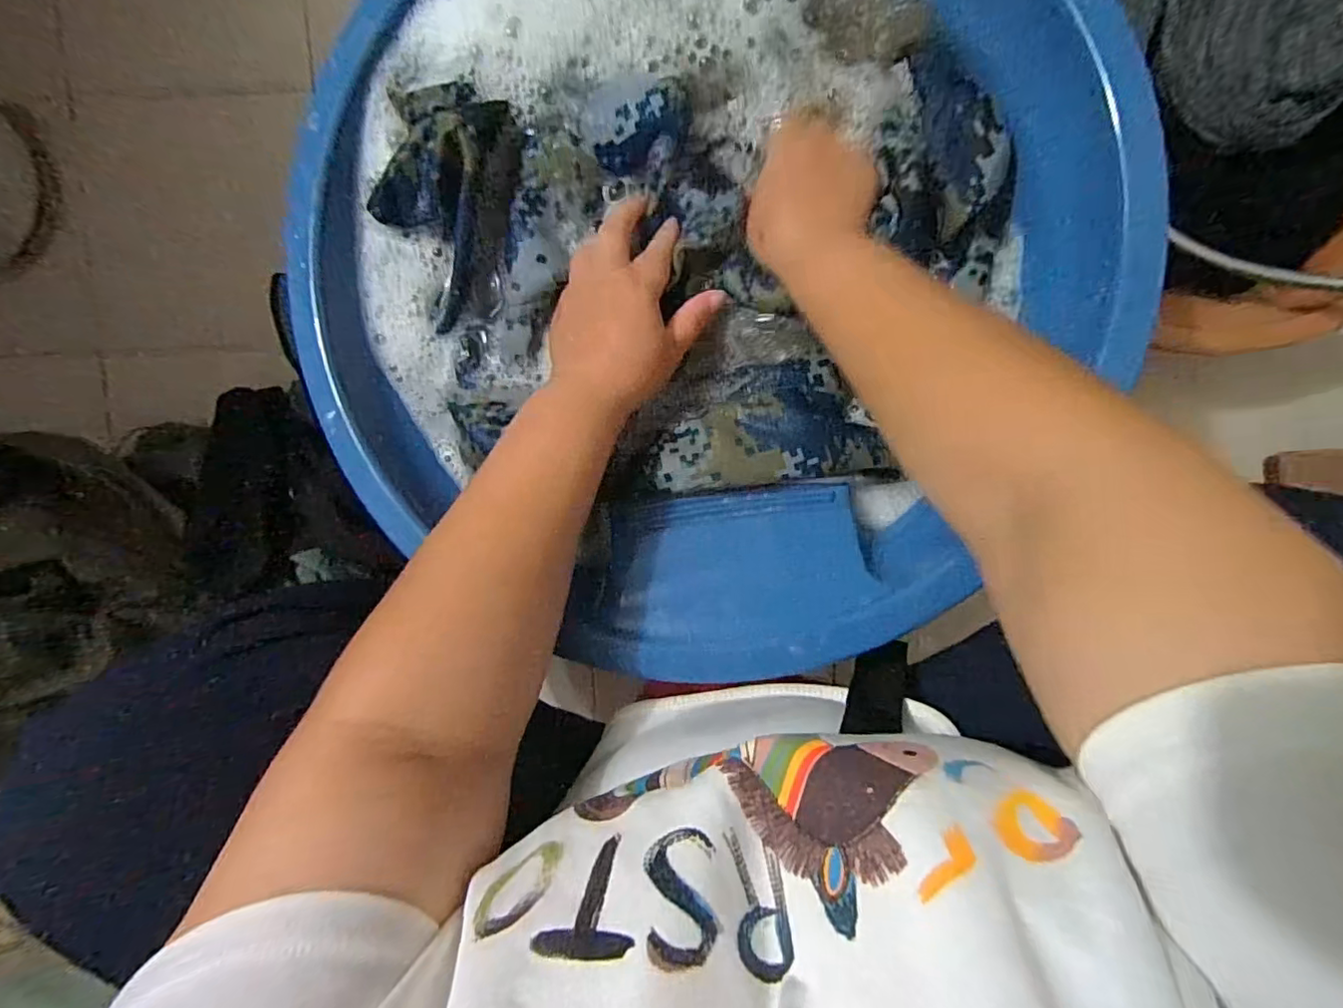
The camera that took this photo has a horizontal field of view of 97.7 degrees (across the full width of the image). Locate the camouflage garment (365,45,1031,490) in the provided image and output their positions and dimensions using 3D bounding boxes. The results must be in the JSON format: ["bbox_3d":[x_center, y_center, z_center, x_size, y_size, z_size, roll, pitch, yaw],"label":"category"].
[{"bbox_3d":[0.011,-0.138,0.367,0.377,0.053,0.255,-2,97,3],"label":"camouflage garment"}]

